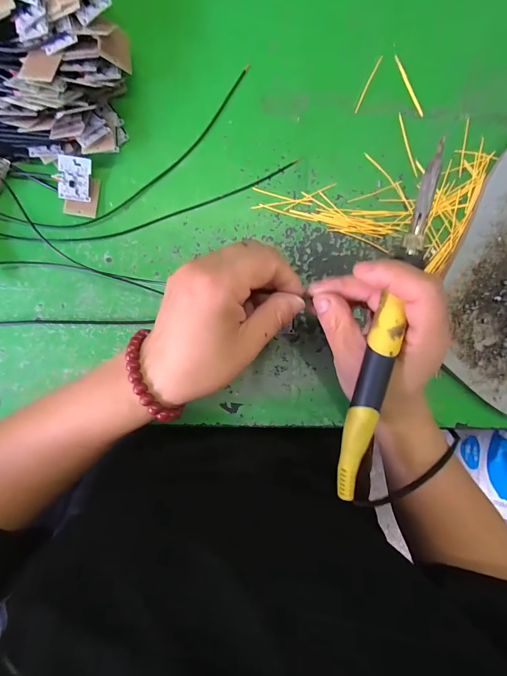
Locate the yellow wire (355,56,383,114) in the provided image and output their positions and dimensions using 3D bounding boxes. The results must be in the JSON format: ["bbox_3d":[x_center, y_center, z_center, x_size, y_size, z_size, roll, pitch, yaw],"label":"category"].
[{"bbox_3d":[0.100,-0.221,0.290,0.004,0.004,0.052,25,90,-6],"label":"yellow wire"}]

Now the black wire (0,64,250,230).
[{"bbox_3d":[-0.094,-0.143,0.275,0.237,0.009,0.050,-32,96,-3],"label":"black wire"}]

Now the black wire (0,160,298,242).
[{"bbox_3d":[-0.086,-0.106,0.277,0.257,0.010,0.025,-15,102,-5],"label":"black wire"}]

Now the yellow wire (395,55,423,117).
[{"bbox_3d":[0.137,-0.221,0.293,0.005,0.004,0.055,-26,95,-3],"label":"yellow wire"}]

